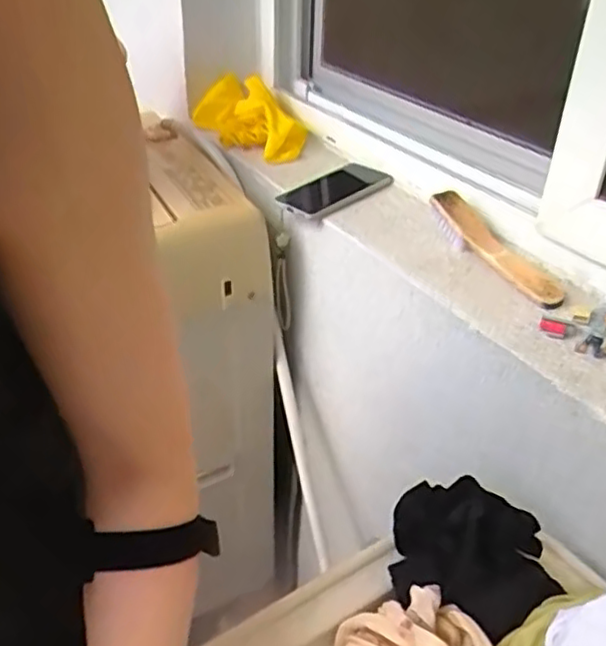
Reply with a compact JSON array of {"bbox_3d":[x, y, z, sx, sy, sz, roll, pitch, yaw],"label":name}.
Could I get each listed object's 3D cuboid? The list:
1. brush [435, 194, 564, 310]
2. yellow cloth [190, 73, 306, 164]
[{"bbox_3d":[0.207,-0.082,0.730,0.045,0.050,0.197,-12,36,-20],"label":"brush"},{"bbox_3d":[-0.088,-0.327,1.044,0.106,0.072,0.234,-17,38,-26],"label":"yellow cloth"}]

